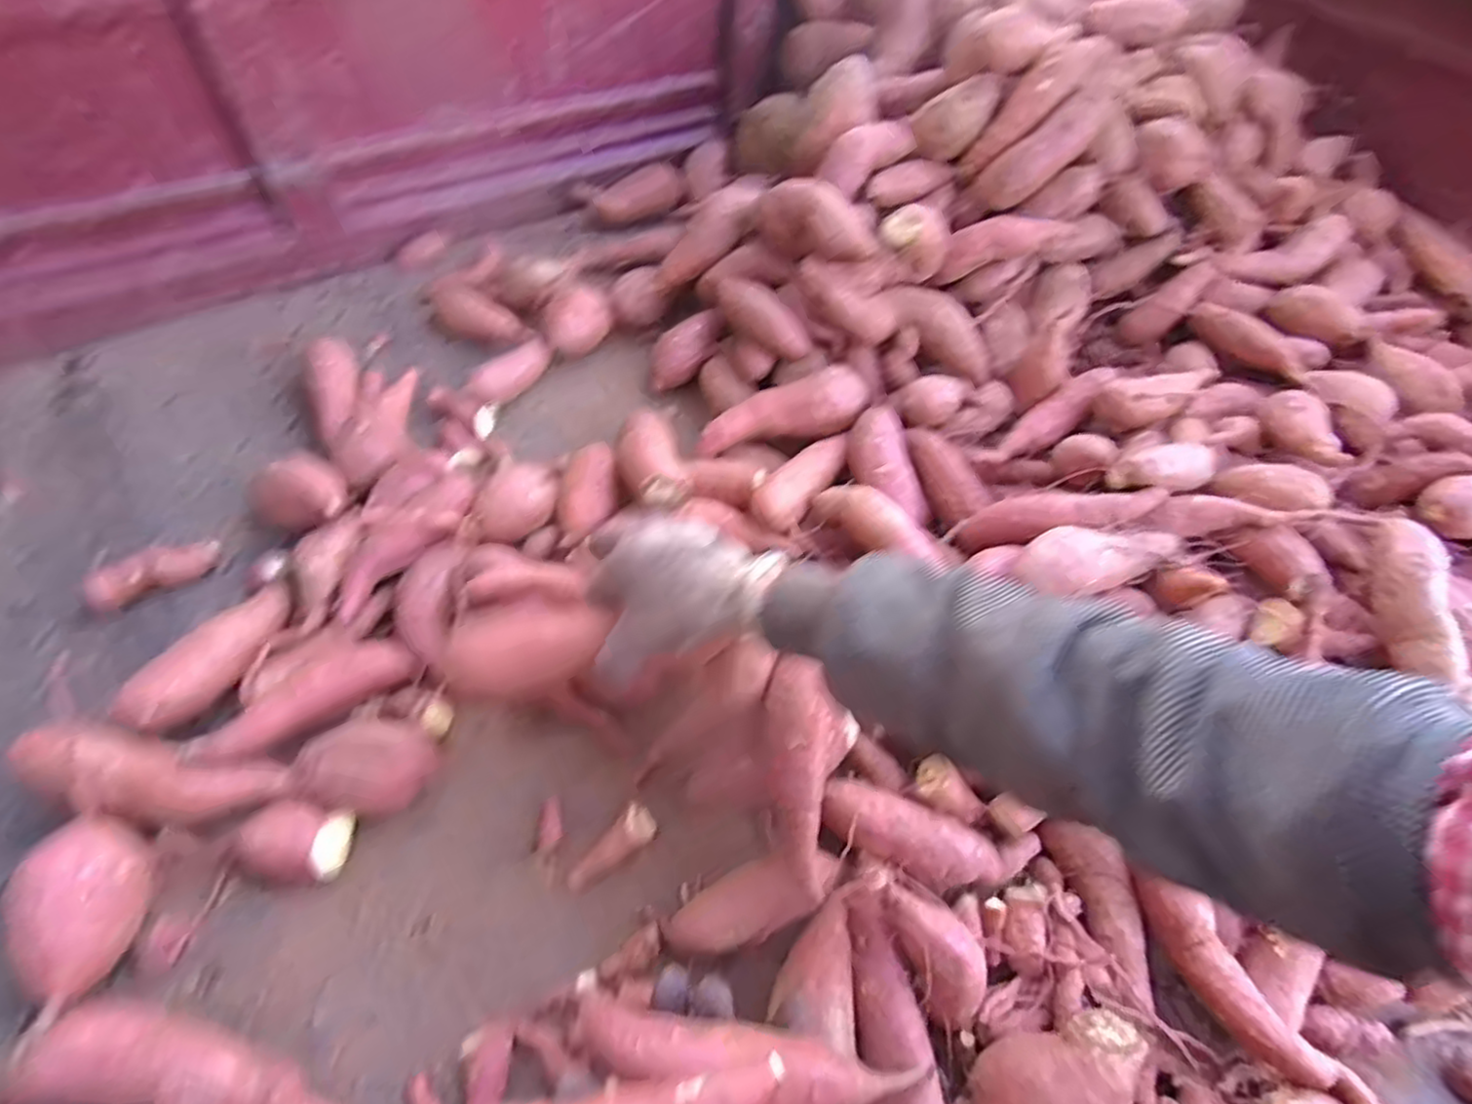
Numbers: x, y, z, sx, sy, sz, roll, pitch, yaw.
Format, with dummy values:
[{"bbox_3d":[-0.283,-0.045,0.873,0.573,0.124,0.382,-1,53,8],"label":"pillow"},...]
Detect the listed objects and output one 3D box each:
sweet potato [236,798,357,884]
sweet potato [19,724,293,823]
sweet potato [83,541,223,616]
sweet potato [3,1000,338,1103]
[{"bbox_3d":[-0.280,0.183,0.432,0.059,0.030,0.043,2,57,-3],"label":"sweet potato"},{"bbox_3d":[-0.367,0.143,0.433,0.145,0.034,0.046,15,56,-12],"label":"sweet potato"},{"bbox_3d":[-0.458,0.014,0.540,0.085,0.027,0.037,-27,63,-20],"label":"sweet potato"},{"bbox_3d":[-0.292,0.284,0.369,0.184,0.049,0.046,11,57,3],"label":"sweet potato"}]

